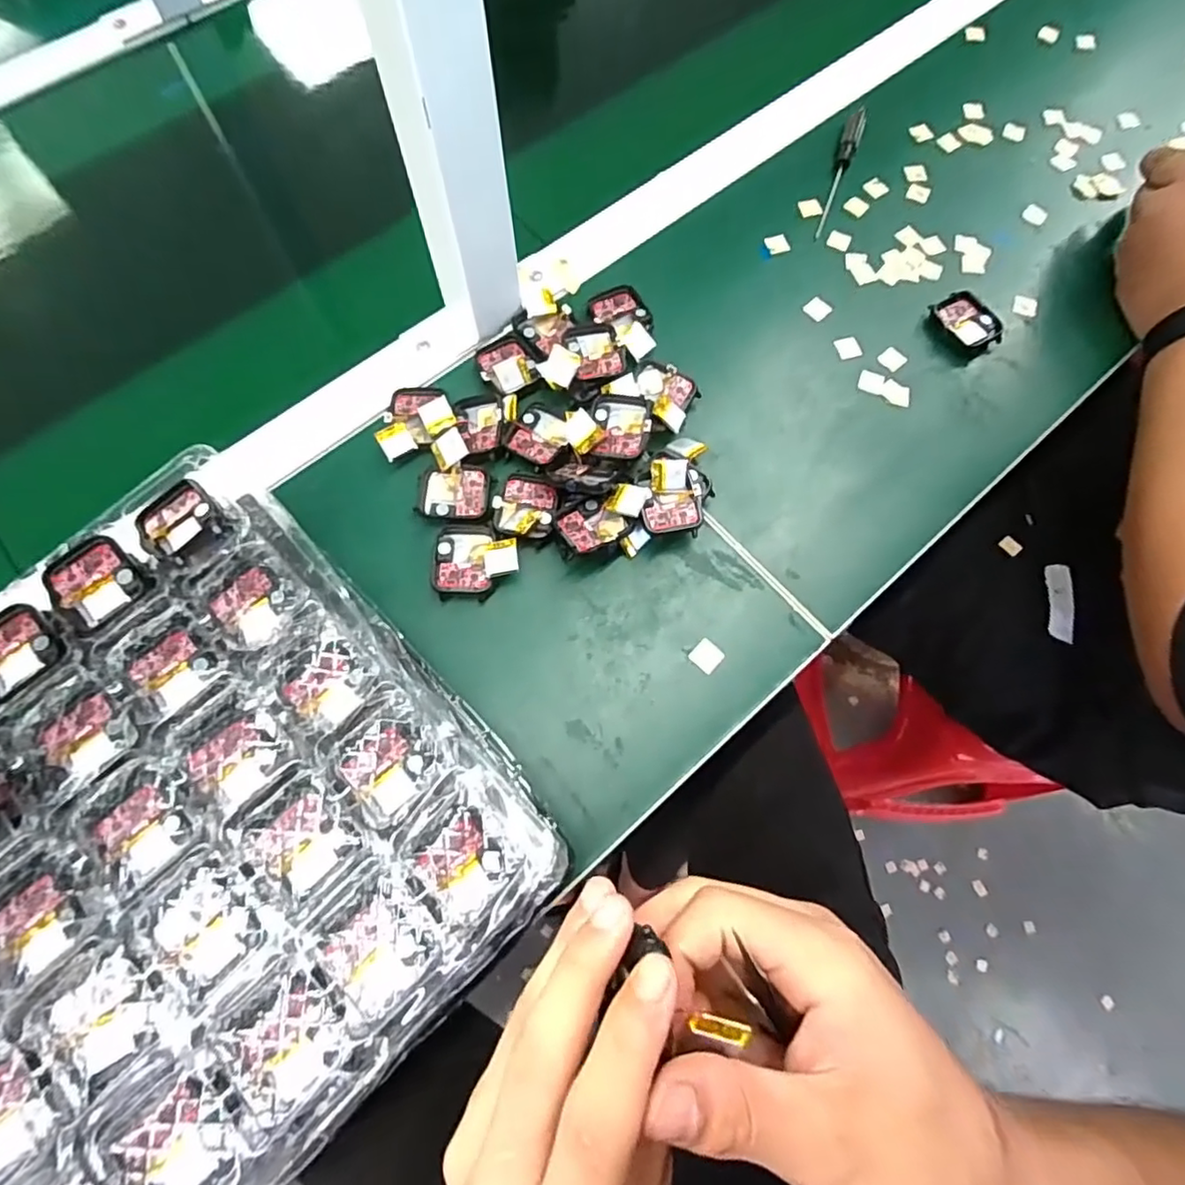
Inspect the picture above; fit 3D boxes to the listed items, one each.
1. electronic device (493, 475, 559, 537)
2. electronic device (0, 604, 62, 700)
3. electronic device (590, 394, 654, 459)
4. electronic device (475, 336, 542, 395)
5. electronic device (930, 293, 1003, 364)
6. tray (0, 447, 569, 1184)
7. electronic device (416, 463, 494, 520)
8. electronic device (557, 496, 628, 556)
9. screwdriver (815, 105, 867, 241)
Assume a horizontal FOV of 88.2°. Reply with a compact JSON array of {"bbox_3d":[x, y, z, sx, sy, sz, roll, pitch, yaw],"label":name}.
[{"bbox_3d":[-0.041,-0.054,0.372,0.037,0.010,0.040,8,72,1],"label":"electronic device"},{"bbox_3d":[-0.284,0.028,0.297,0.039,0.004,0.037,42,75,12],"label":"electronic device"},{"bbox_3d":[0.018,-0.104,0.381,0.036,0.011,0.038,11,72,1],"label":"electronic device"},{"bbox_3d":[-0.059,-0.154,0.408,0.034,0.011,0.046,-30,76,-11],"label":"electronic device"},{"bbox_3d":[0.264,-0.190,0.433,0.038,0.008,0.047,-30,76,-11],"label":"electronic device"},{"bbox_3d":[-0.198,0.106,0.271,0.261,0.022,0.282,-42,78,-13],"label":"tray"},{"bbox_3d":[-0.085,-0.062,0.378,0.045,0.004,0.036,1,72,-1],"label":"electronic device"},{"bbox_3d":[0.001,-0.040,0.359,0.038,0.010,0.039,-22,55,-12],"label":"electronic device"},{"bbox_3d":[0.192,-0.327,0.474,0.014,0.012,0.128,20,73,4],"label":"screwdriver"}]

